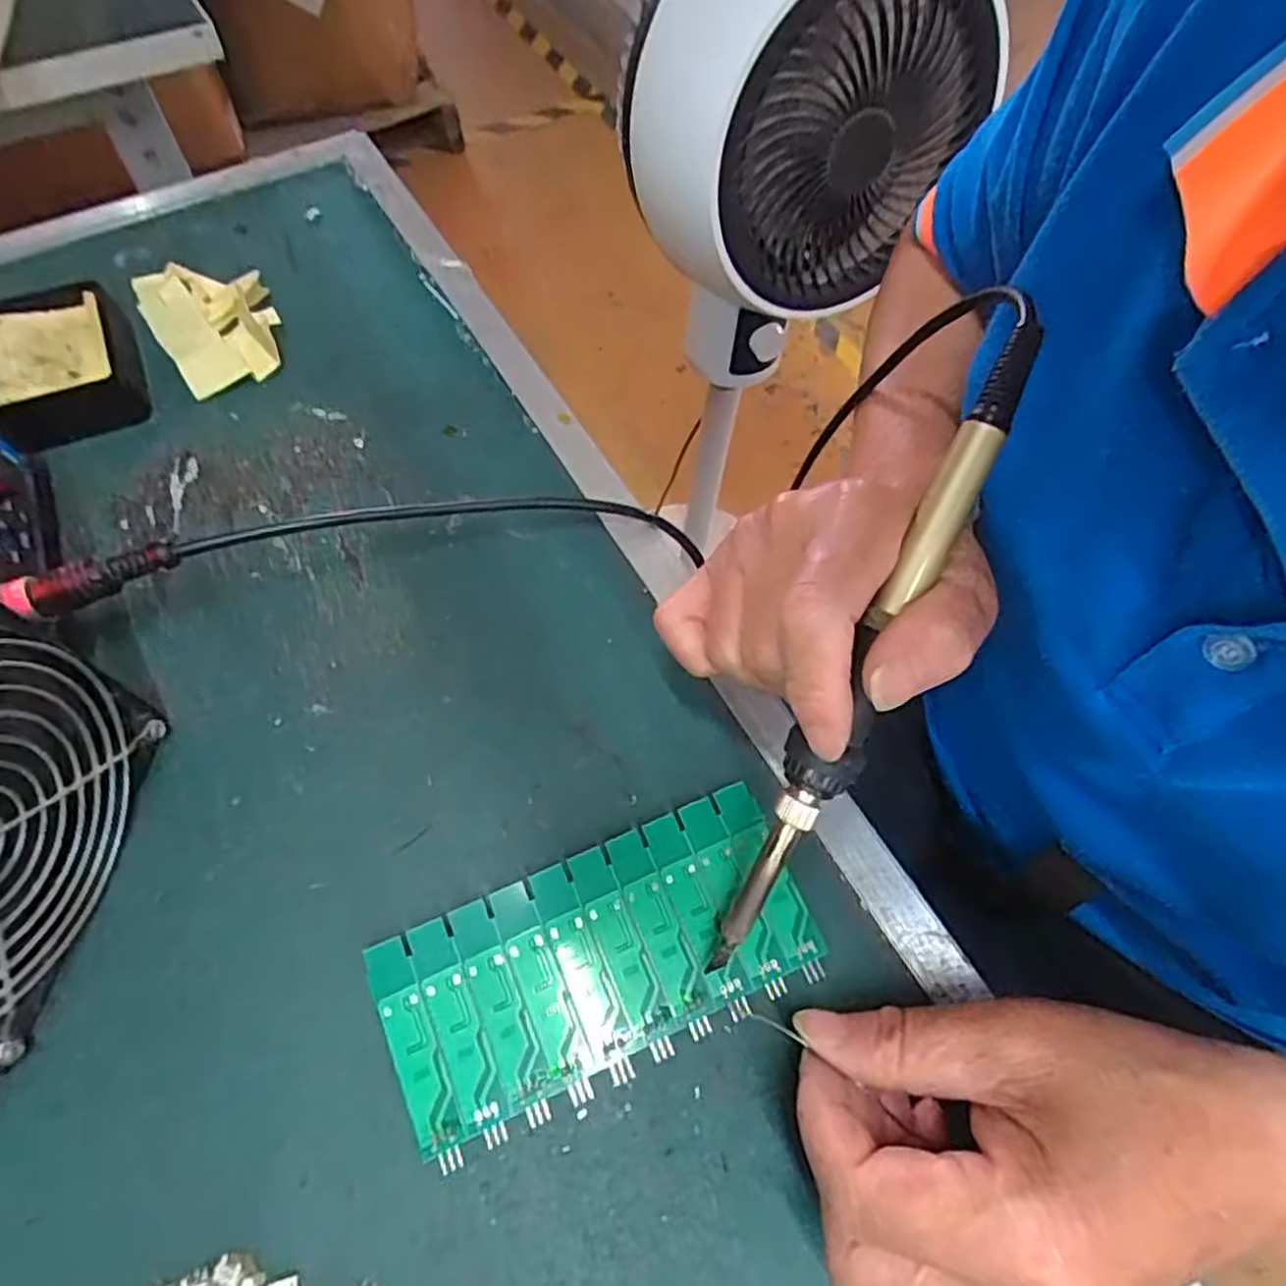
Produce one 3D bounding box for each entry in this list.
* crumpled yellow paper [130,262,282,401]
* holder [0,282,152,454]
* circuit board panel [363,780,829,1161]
[{"bbox_3d":[-0.206,-0.154,0.365,0.055,0.019,0.069,-27,68,-15],"label":"crumpled yellow paper"},{"bbox_3d":[-0.266,-0.127,0.345,0.064,0.023,0.082,-30,68,-16],"label":"holder"},{"bbox_3d":[-0.014,0.103,0.251,0.137,0.012,0.063,-21,66,-12],"label":"circuit board panel"}]

